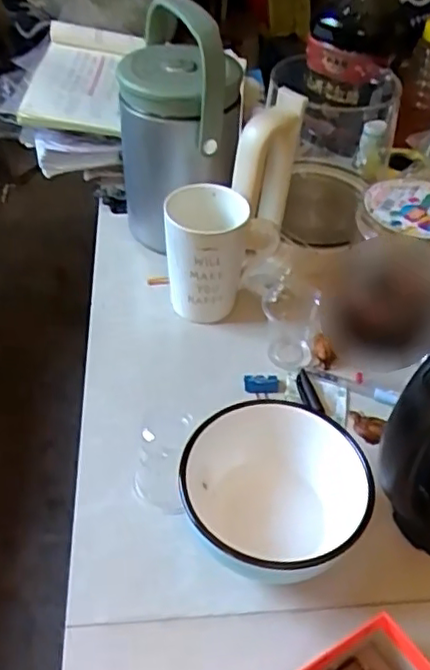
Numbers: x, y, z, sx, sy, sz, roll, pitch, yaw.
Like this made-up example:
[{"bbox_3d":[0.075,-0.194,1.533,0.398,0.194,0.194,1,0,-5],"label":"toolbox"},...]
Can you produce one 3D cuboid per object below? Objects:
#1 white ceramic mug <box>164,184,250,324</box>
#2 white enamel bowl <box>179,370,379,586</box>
[{"bbox_3d":[-0.012,-0.079,0.654,0.079,0.131,0.077,7,45,3],"label":"white ceramic mug"},{"bbox_3d":[0.053,0.118,0.488,0.131,0.081,0.133,2,44,-2],"label":"white enamel bowl"}]

